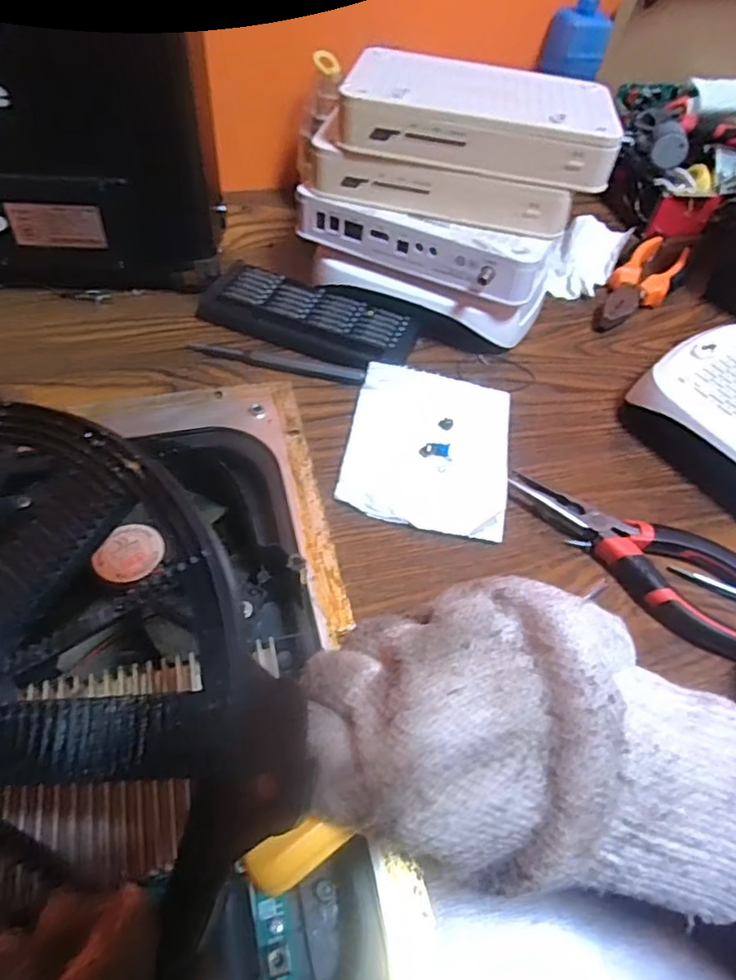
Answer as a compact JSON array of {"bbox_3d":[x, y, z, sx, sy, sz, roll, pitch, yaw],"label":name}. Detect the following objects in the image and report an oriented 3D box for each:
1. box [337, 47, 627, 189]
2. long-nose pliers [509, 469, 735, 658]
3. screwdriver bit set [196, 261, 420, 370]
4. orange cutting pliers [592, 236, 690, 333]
[{"bbox_3d":[0.077,-0.259,0.418,0.175,0.031,0.111,10,53,2],"label":"box"},{"bbox_3d":[0.151,0.037,0.355,0.151,0.015,0.056,28,56,14],"label":"long-nose pliers"},{"bbox_3d":[-0.044,-0.129,0.455,0.155,0.018,0.061,18,54,8],"label":"screwdriver bit set"},{"bbox_3d":[0.227,-0.171,0.512,0.044,0.025,0.134,32,57,17],"label":"orange cutting pliers"}]

